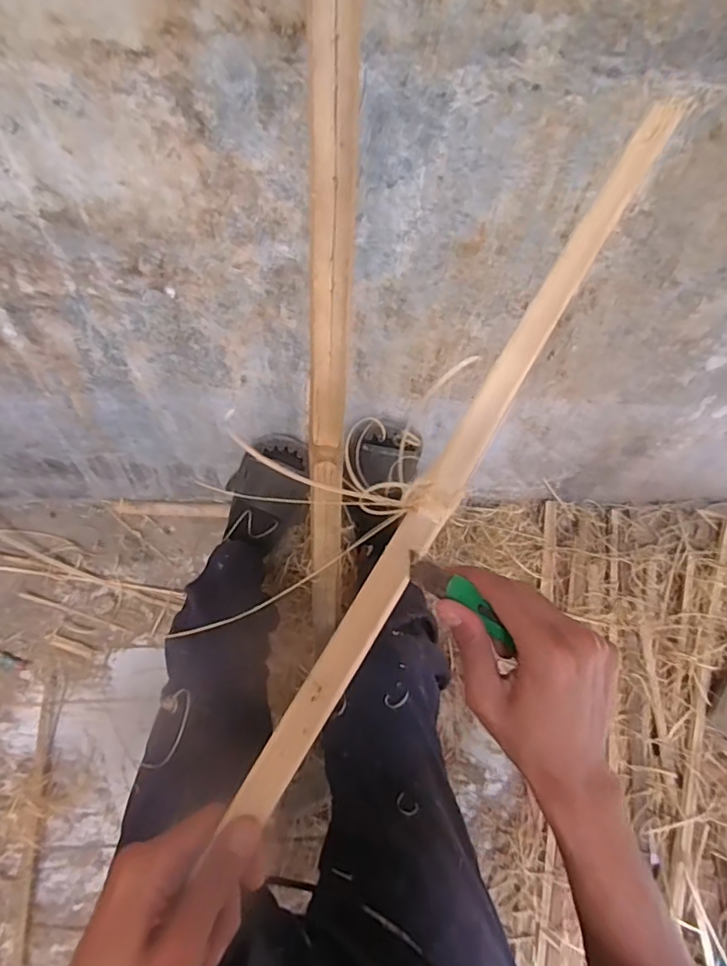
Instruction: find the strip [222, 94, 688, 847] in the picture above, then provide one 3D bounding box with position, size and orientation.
[{"bbox_3d":[0.070,-0.029,0.354,0.023,0.013,0.527,30,84,15],"label":"strip"}]

